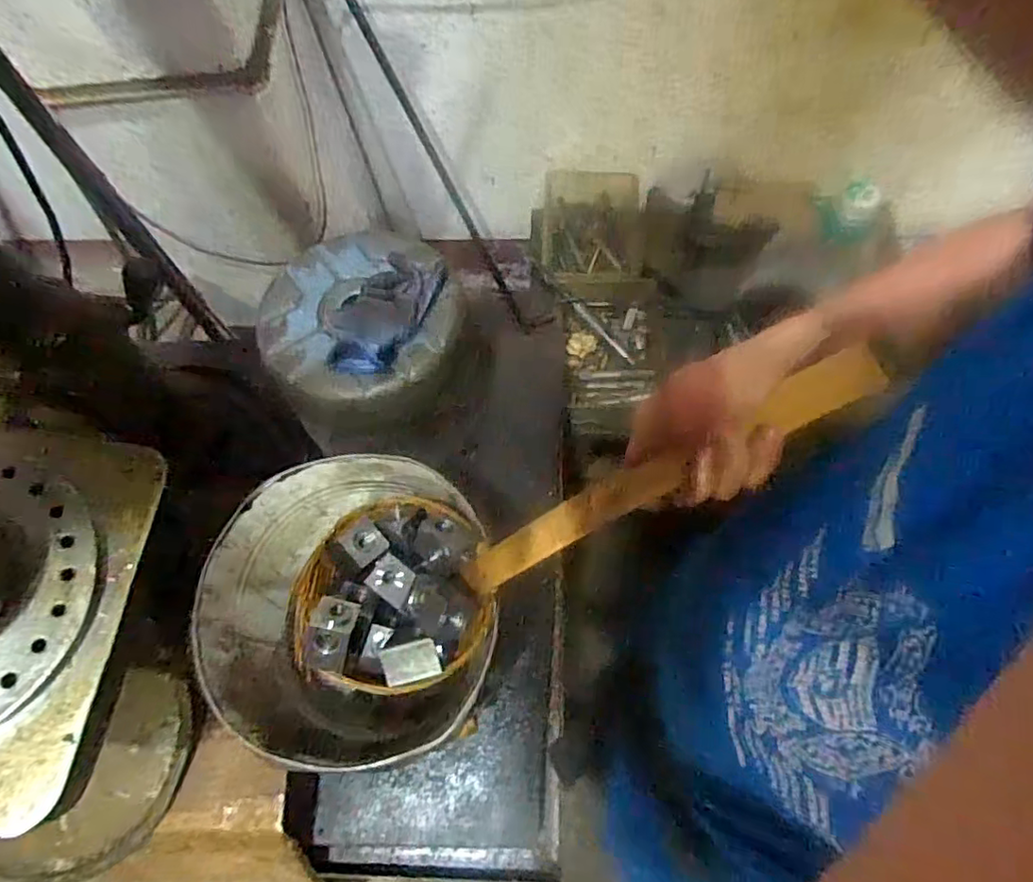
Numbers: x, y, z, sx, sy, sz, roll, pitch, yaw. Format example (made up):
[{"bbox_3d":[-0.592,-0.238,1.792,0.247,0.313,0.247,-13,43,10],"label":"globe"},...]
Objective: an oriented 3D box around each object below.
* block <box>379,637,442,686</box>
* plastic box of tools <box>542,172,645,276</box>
[{"bbox_3d":[-0.071,0.148,0.400,0.037,0.014,0.025,-12,87,-12],"label":"block"},{"bbox_3d":[0.146,-0.394,1.134,0.193,0.116,0.255,2,65,3],"label":"plastic box of tools"}]

